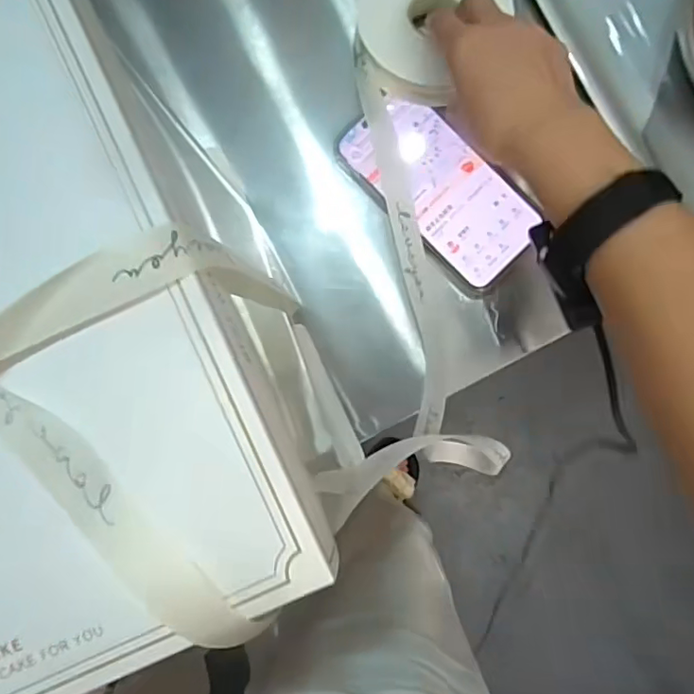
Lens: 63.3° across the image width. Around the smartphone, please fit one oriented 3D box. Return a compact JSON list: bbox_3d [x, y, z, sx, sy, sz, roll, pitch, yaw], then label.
[{"bbox_3d":[0.071,-0.121,0.427,0.080,0.007,0.157,-43,87,0],"label":"smartphone"}]

